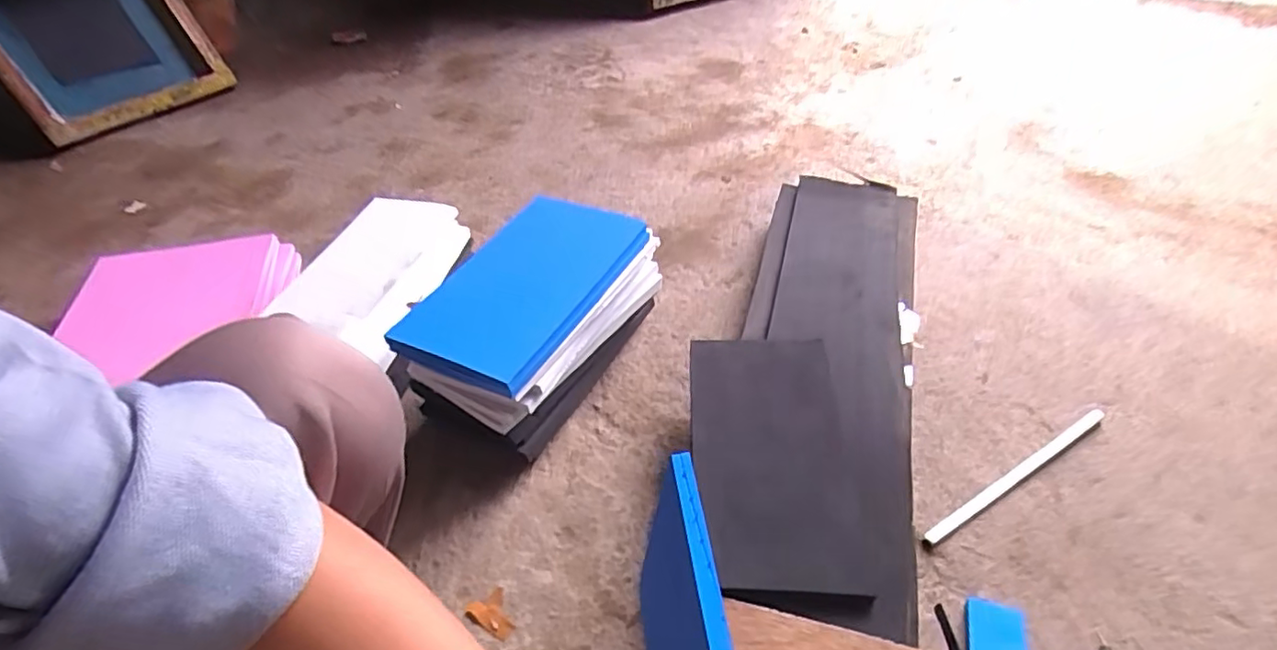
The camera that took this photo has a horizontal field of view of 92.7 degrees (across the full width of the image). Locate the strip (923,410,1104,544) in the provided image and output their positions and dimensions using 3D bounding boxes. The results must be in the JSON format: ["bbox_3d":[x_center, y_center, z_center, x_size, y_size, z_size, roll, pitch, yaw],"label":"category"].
[{"bbox_3d":[0.409,0.158,0.651,0.292,0.006,0.013,-23,49,-21],"label":"strip"}]

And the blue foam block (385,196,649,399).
[{"bbox_3d":[-0.117,-0.048,0.664,0.143,0.033,0.284,18,48,19],"label":"blue foam block"}]

